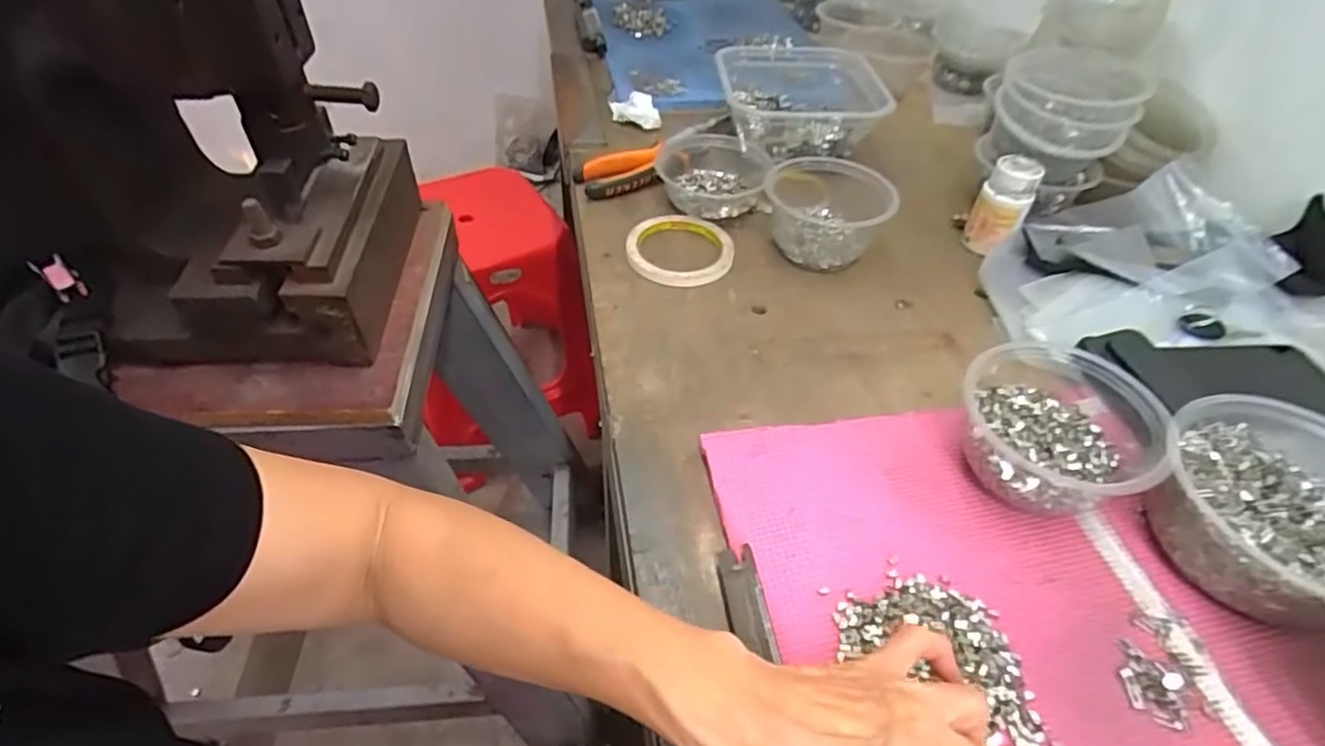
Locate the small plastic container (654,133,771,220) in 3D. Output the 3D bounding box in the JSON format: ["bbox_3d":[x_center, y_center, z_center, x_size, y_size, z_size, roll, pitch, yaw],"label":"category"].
[{"bbox_3d":[0.050,-0.201,0.639,0.108,0.038,0.107,1,47,1],"label":"small plastic container"}]

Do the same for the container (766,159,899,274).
[{"bbox_3d":[0.155,-0.151,0.605,0.110,0.063,0.110,0,47,0],"label":"container"}]

